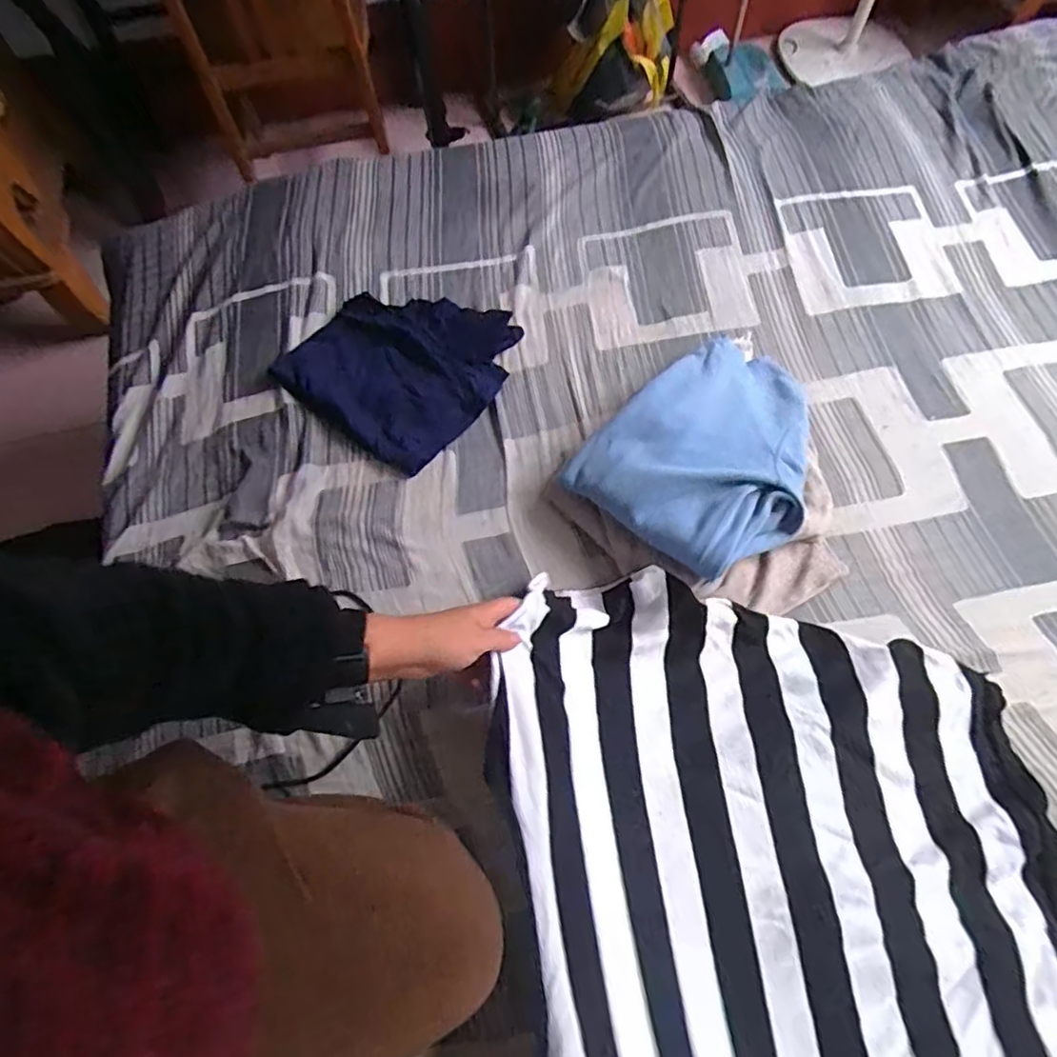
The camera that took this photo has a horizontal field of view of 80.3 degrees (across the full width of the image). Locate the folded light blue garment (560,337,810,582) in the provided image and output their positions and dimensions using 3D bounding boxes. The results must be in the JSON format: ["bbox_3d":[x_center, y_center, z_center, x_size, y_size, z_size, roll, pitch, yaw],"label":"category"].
[{"bbox_3d":[0.224,-0.106,0.722,0.236,0.062,0.320,35,69,14],"label":"folded light blue garment"}]

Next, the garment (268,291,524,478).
[{"bbox_3d":[-0.157,-0.221,0.815,0.245,0.028,0.258,35,69,15],"label":"garment"}]

